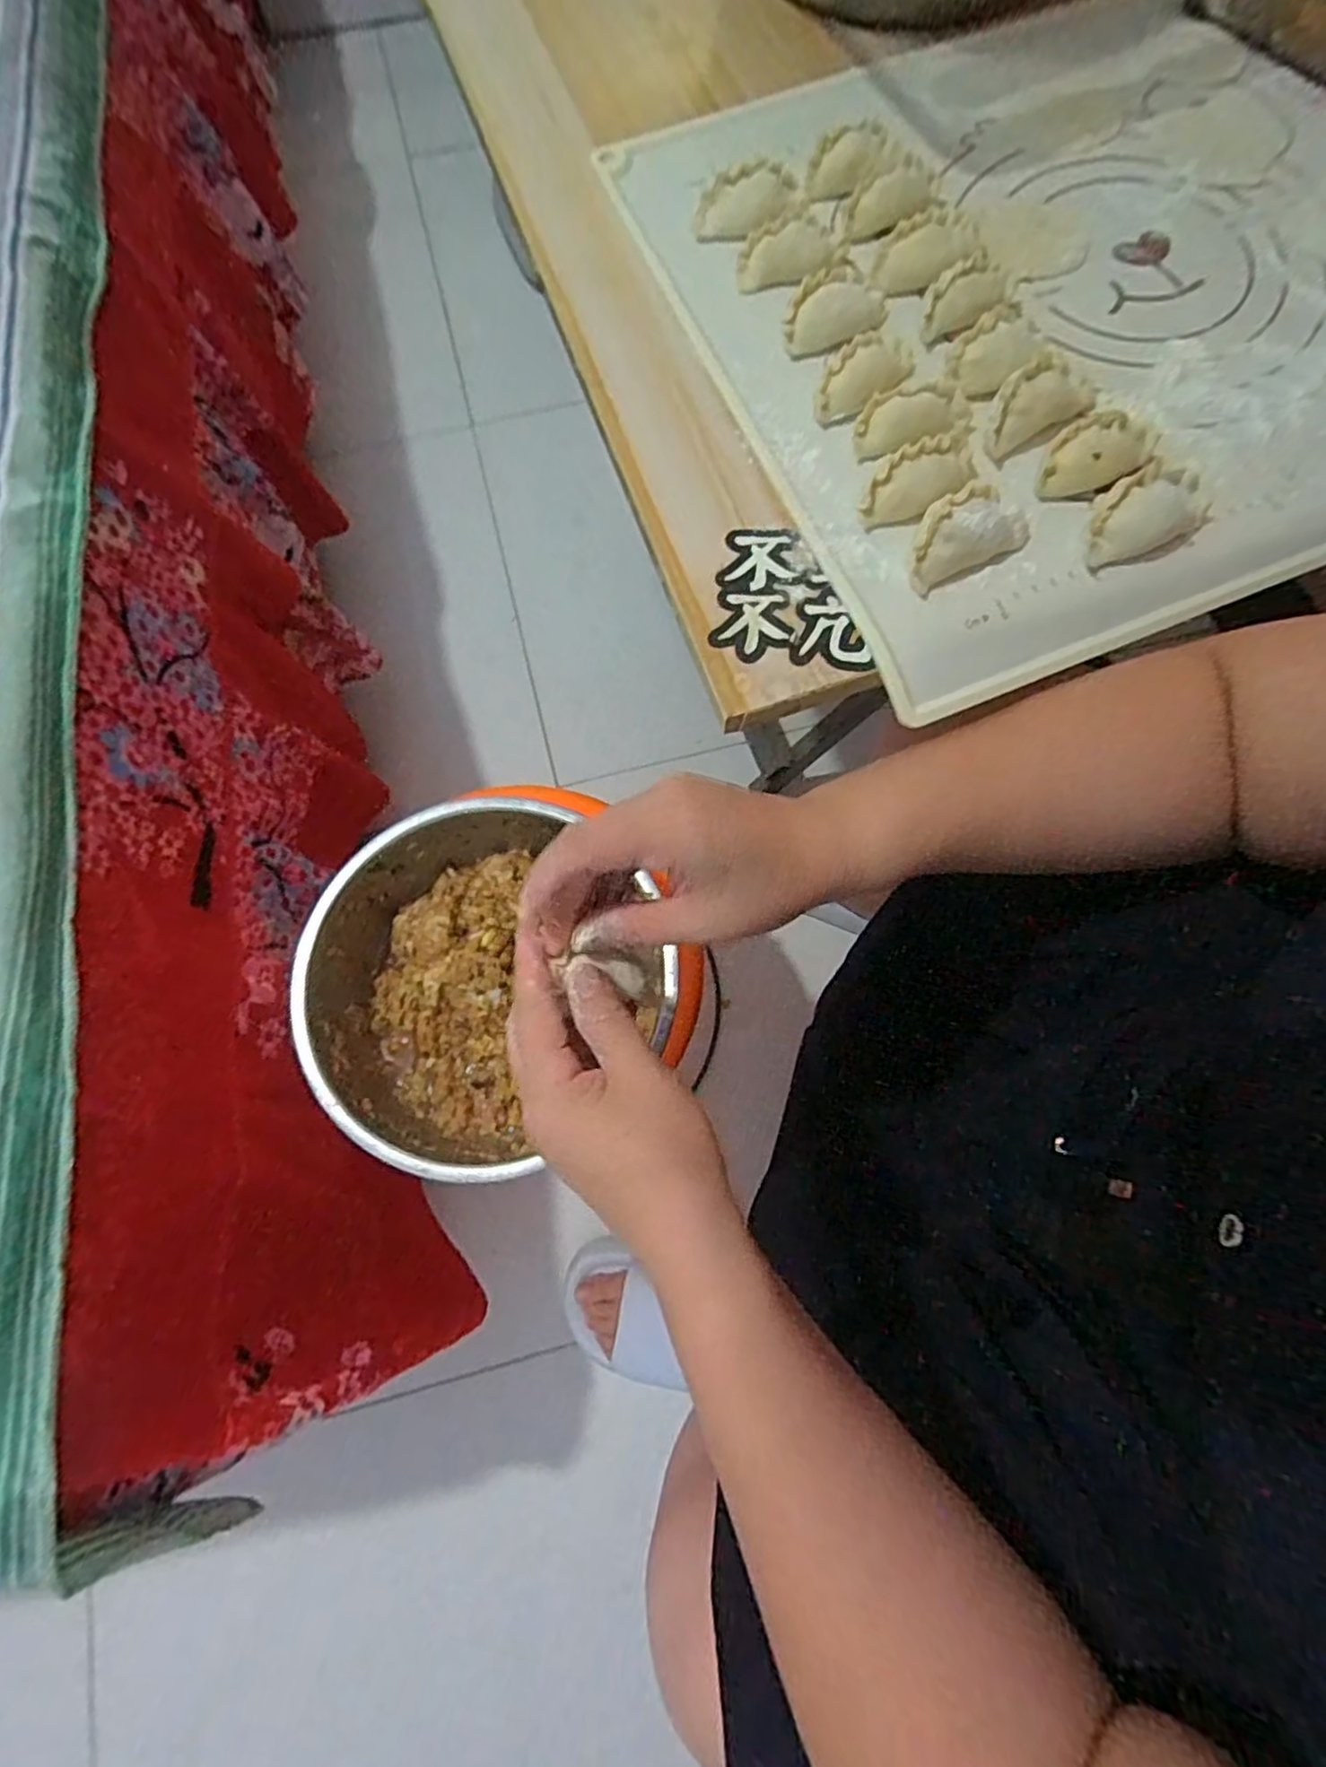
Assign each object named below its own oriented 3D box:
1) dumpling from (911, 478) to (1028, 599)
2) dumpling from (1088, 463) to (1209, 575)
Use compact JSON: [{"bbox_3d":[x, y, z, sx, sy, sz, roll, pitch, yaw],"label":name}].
[{"bbox_3d":[0.136,-0.158,0.316,0.060,0.021,0.029,-27,77,-7],"label":"dumpling"},{"bbox_3d":[0.217,-0.166,0.316,0.060,0.020,0.033,-34,78,-9],"label":"dumpling"}]

